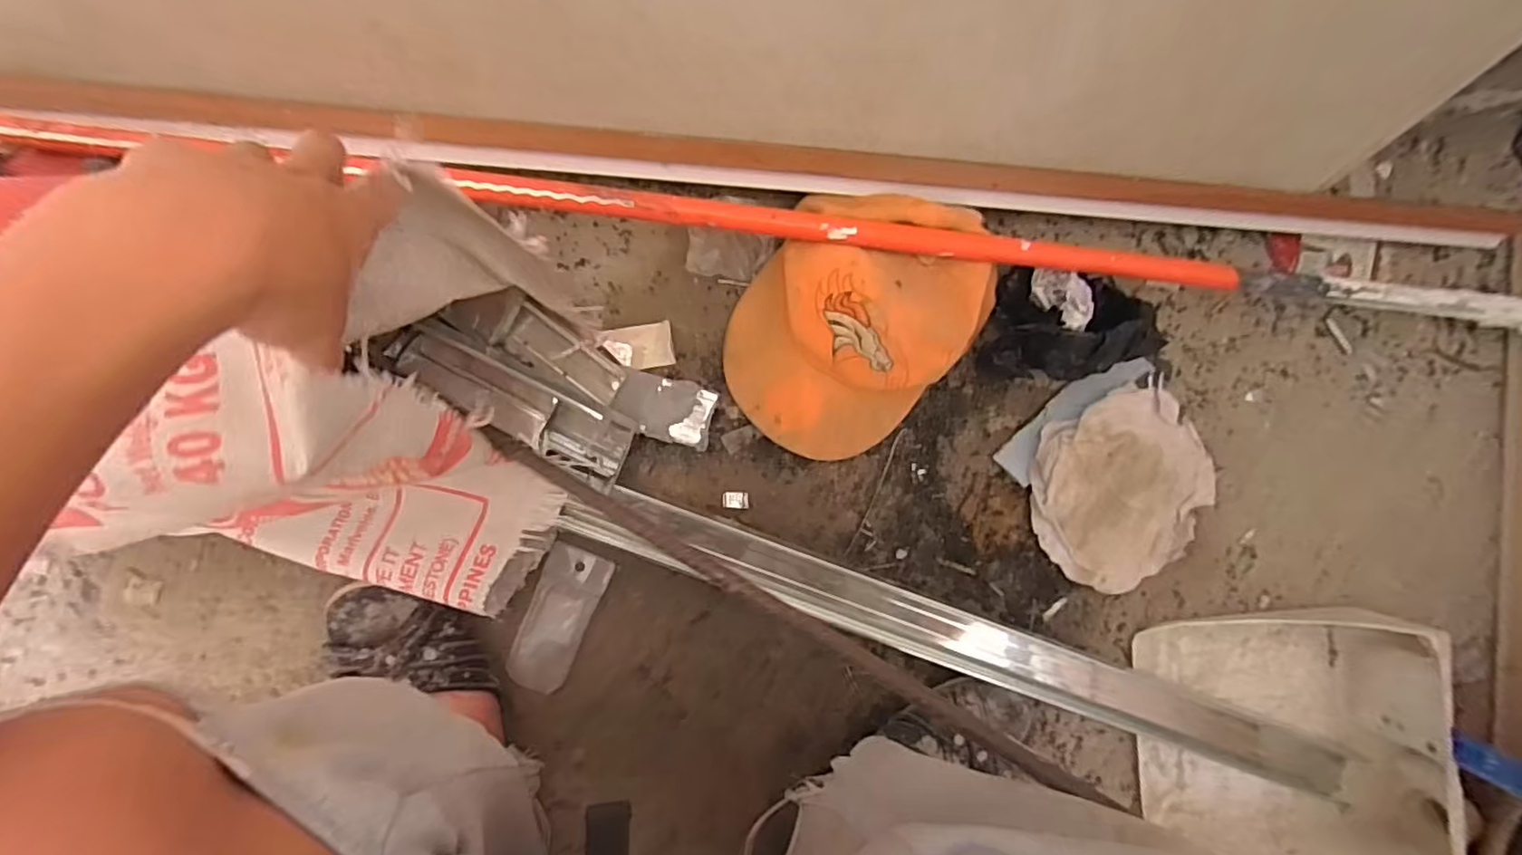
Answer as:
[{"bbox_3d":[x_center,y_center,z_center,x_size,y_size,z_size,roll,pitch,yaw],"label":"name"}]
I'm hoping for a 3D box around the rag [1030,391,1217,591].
[{"bbox_3d":[0.330,0.054,0.577,0.169,0.031,0.166,-28,94,-5],"label":"rag"}]

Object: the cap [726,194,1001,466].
[{"bbox_3d":[0.081,-0.089,0.531,0.182,0.075,0.225,33,87,-5],"label":"cap"}]

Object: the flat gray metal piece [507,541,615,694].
[{"bbox_3d":[-0.172,0.161,0.544,0.053,0.005,0.120,23,88,-4],"label":"flat gray metal piece"}]

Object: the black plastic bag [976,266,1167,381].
[{"bbox_3d":[0.253,-0.085,0.539,0.129,0.093,0.096,9,90,-6],"label":"black plastic bag"}]

